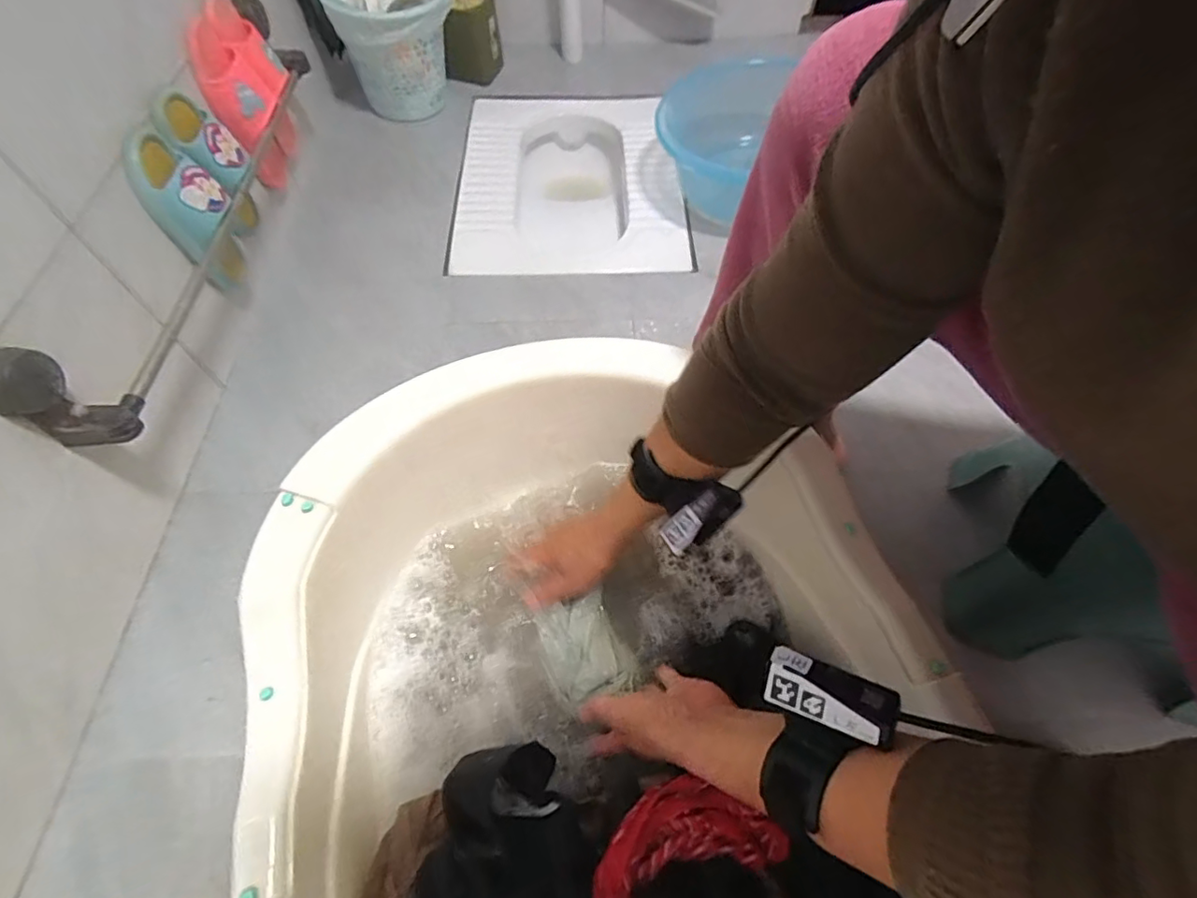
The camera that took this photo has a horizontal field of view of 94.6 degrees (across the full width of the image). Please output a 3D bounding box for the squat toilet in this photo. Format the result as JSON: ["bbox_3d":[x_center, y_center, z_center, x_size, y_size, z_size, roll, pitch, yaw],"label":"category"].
[{"bbox_3d":[-0.063,-0.533,1.154,0.424,0.127,0.582,-3,59,-1],"label":"squat toilet"}]

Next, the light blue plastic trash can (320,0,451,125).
[{"bbox_3d":[-0.407,-0.815,1.121,0.224,0.218,0.237,-14,60,-8],"label":"light blue plastic trash can"}]

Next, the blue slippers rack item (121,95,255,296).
[{"bbox_3d":[-0.517,-0.336,0.742,0.071,0.190,0.205,-6,59,-3],"label":"blue slippers rack item"}]

